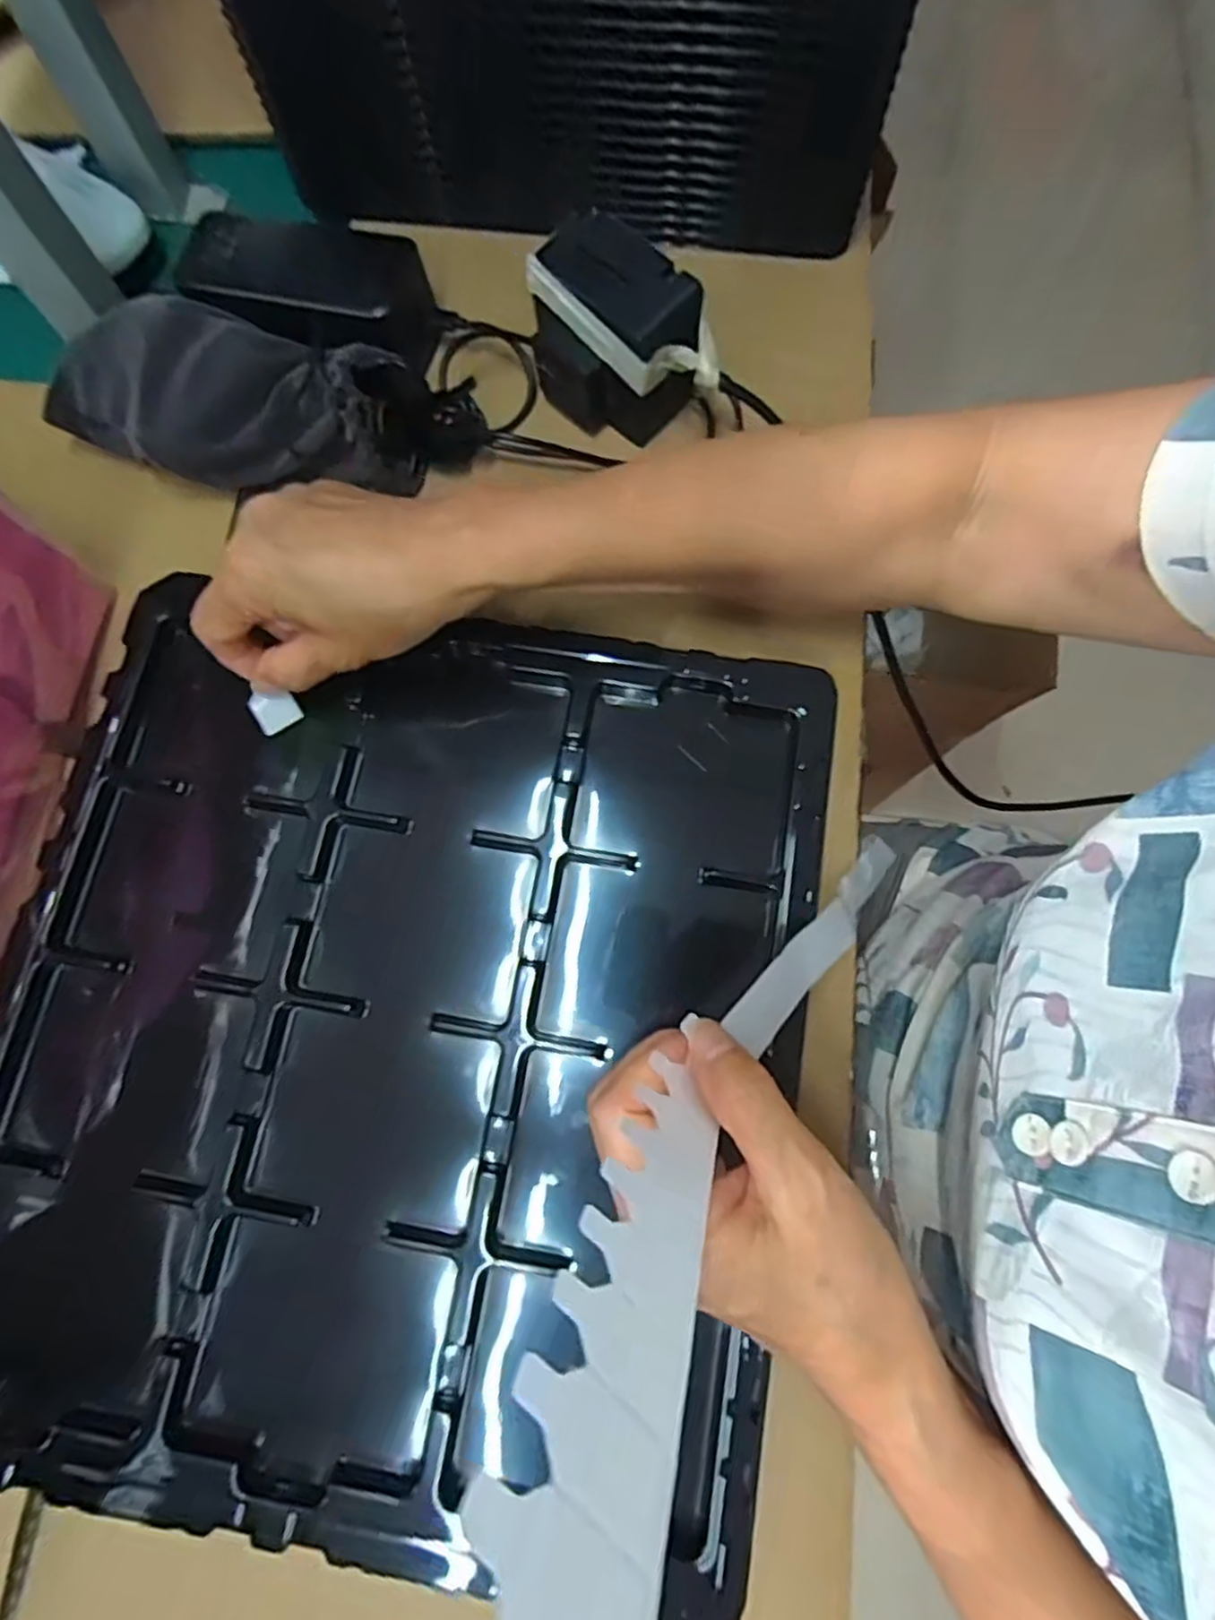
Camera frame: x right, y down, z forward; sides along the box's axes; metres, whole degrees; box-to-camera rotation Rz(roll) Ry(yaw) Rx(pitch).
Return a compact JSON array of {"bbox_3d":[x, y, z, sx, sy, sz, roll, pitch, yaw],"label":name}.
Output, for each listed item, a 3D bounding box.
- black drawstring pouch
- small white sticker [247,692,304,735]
[{"bbox_3d":[-0.197,-0.211,0.377,0.191,0.061,0.066,11,76,4],"label":"black drawstring pouch"},{"bbox_3d":[-0.159,-0.048,0.346,0.021,0.005,0.020,-28,77,-6],"label":"small white sticker"}]

